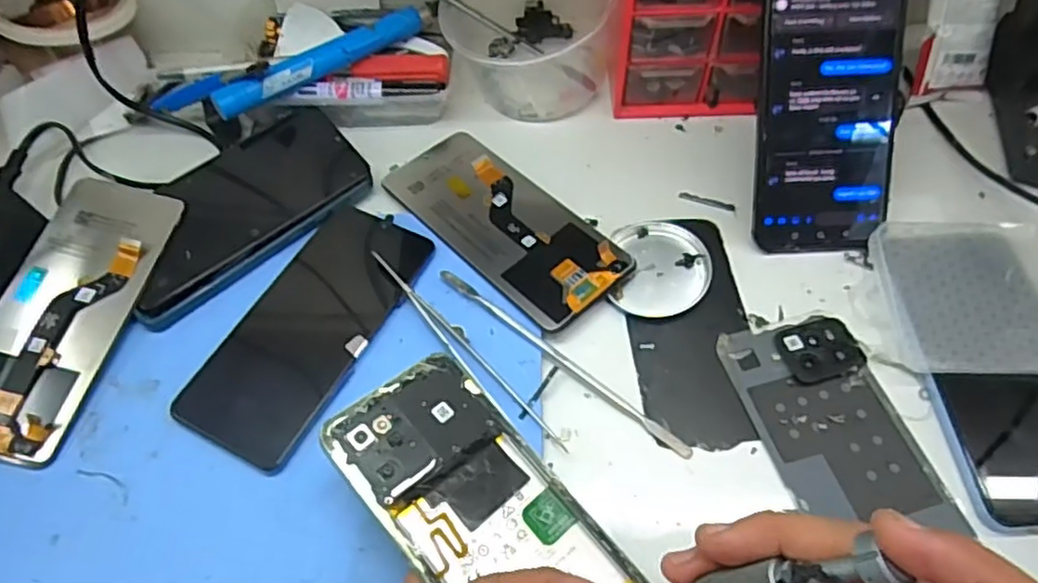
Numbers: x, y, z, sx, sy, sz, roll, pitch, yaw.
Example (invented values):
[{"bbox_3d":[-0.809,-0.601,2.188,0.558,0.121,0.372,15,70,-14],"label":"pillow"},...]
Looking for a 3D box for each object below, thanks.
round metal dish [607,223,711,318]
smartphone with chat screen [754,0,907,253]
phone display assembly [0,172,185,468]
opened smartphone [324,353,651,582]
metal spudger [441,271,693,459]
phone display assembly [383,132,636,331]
[{"bbox_3d":[0.083,-0.013,0.396,0.059,0.010,0.063,-1,58,2],"label":"round metal dish"},{"bbox_3d":[0.179,-0.107,0.384,0.079,0.009,0.166,-2,105,0],"label":"smartphone with chat screen"},{"bbox_3d":[-0.258,0.009,0.375,0.073,0.008,0.167,14,66,4],"label":"phone display assembly"},{"bbox_3d":[-0.011,0.101,0.289,0.073,0.004,0.161,-32,69,-33],"label":"opened smartphone"},{"bbox_3d":[0.022,0.036,0.364,0.167,0.005,0.007,34,65,21],"label":"metal spudger"},{"bbox_3d":[-0.012,-0.046,0.417,0.074,0.007,0.167,-37,60,-21],"label":"phone display assembly"}]

